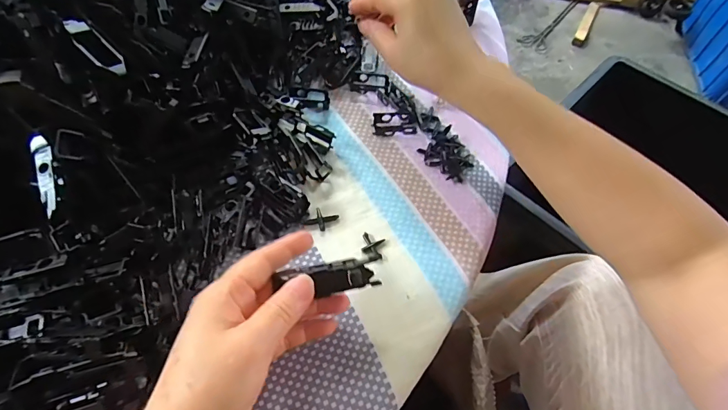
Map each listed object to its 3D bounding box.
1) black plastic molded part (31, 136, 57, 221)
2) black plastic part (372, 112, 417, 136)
[{"bbox_3d":[-0.209,-0.020,0.272,0.012,0.009,0.063,-20,61,-16],"label":"black plastic molded part"},{"bbox_3d":[0.027,-0.077,0.381,0.039,0.008,0.030,-8,59,-9],"label":"black plastic part"}]

